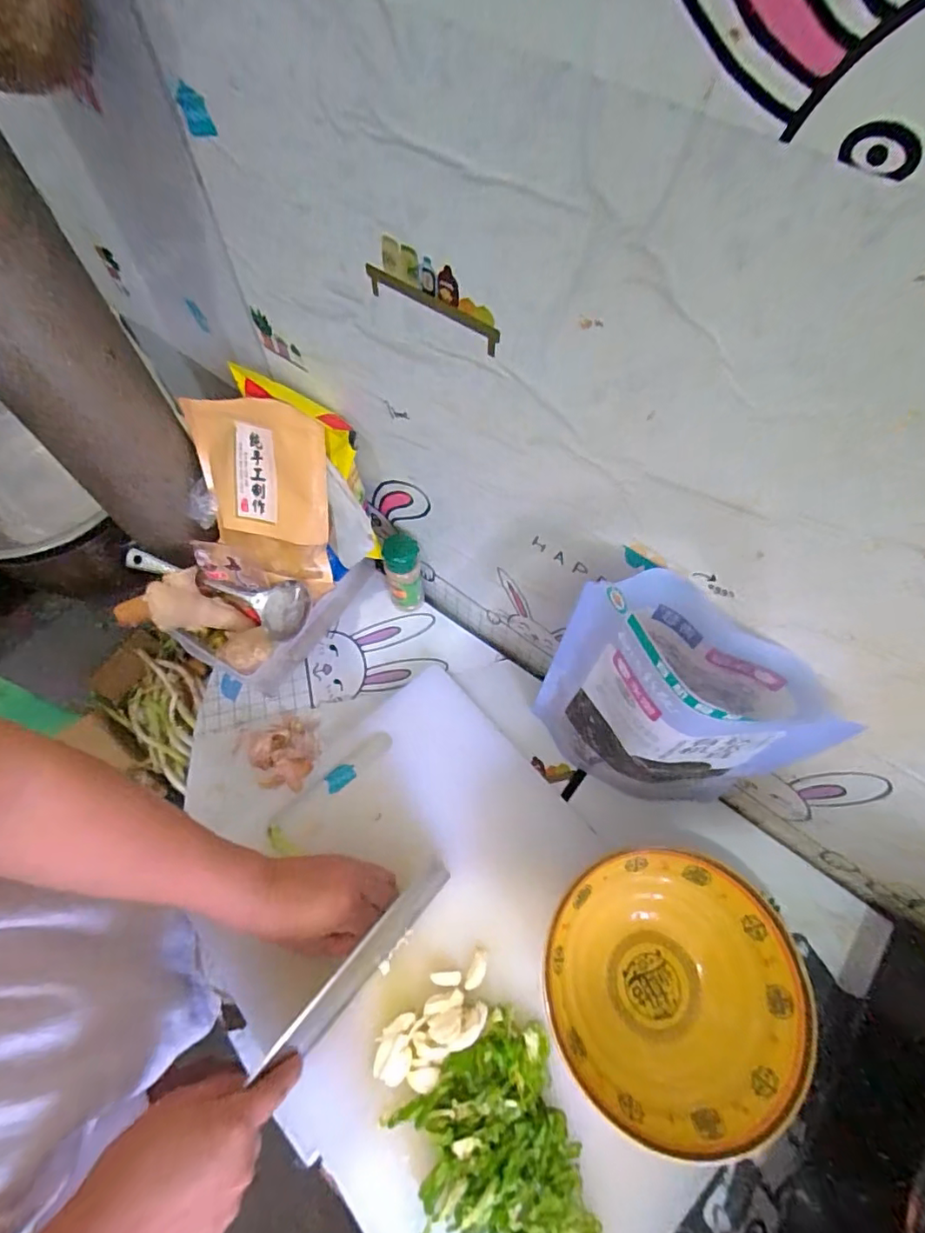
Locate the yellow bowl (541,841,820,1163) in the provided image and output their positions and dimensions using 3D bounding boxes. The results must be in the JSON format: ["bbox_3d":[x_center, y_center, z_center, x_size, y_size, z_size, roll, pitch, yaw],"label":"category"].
[{"bbox_3d":[0.157,0.280,0.420,0.180,0.063,0.180,0,64,0],"label":"yellow bowl"}]

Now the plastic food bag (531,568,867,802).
[{"bbox_3d":[0.154,0.084,0.435,0.183,0.266,0.073,35,69,16],"label":"plastic food bag"}]

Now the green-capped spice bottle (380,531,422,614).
[{"bbox_3d":[-0.064,-0.044,0.597,0.038,0.114,0.033,-13,64,-7],"label":"green-capped spice bottle"}]

